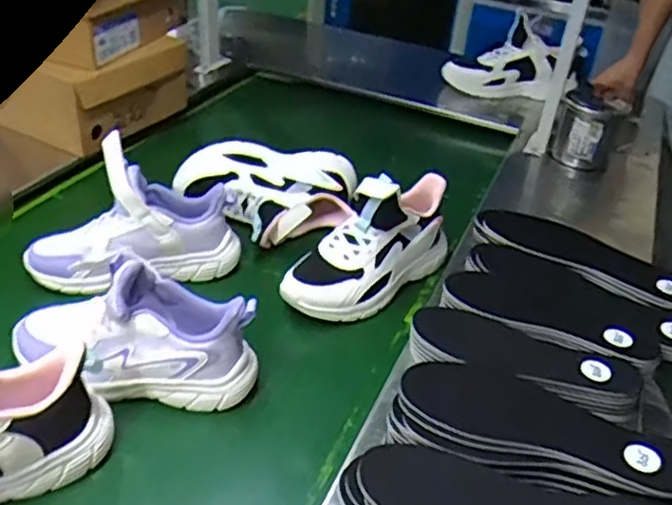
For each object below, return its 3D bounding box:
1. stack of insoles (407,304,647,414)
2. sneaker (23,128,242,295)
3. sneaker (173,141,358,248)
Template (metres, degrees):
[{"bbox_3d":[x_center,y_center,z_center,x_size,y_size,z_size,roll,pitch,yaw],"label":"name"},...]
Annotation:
[{"bbox_3d":[0.183,0.104,0.658,0.220,0.017,0.088,19,38,16],"label":"stack of insoles"},{"bbox_3d":[-0.233,-0.037,0.766,0.236,0.137,0.080,-9,39,-20],"label":"sneaker"},{"bbox_3d":[-0.091,-0.075,0.883,0.233,0.082,0.133,2,37,-7],"label":"sneaker"}]

